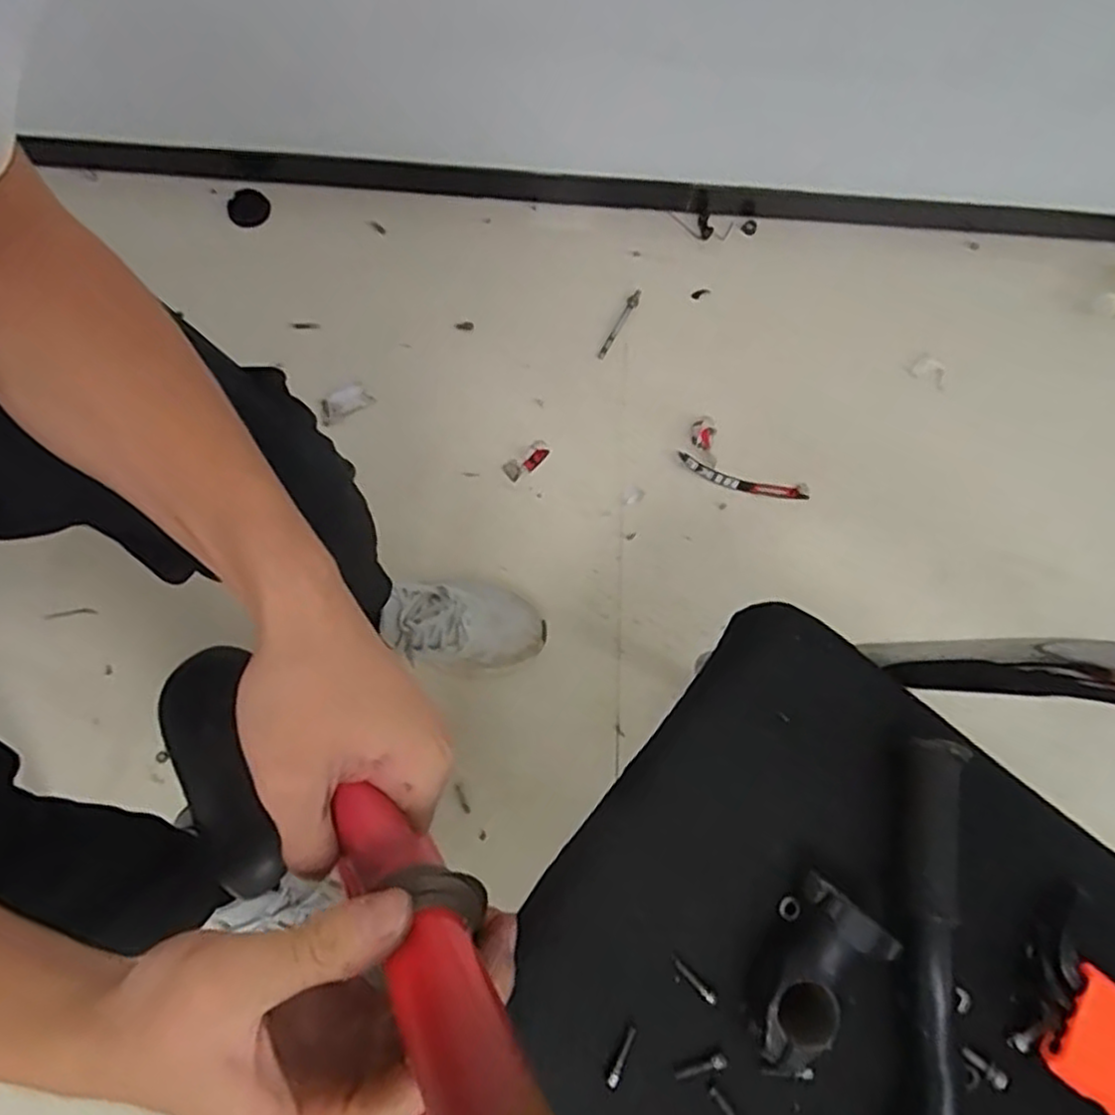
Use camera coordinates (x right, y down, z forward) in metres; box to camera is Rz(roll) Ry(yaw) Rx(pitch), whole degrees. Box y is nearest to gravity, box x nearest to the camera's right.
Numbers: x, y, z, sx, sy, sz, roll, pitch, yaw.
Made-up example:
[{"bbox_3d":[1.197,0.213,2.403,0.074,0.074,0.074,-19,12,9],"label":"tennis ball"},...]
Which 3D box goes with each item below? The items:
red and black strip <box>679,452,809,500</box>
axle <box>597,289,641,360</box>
[{"bbox_3d":[0.235,-0.096,0.926,0.166,0.006,0.026,19,76,2],"label":"red and black strip"},{"bbox_3d":[0.083,-0.314,0.981,0.012,0.019,0.120,29,76,5],"label":"axle"}]

